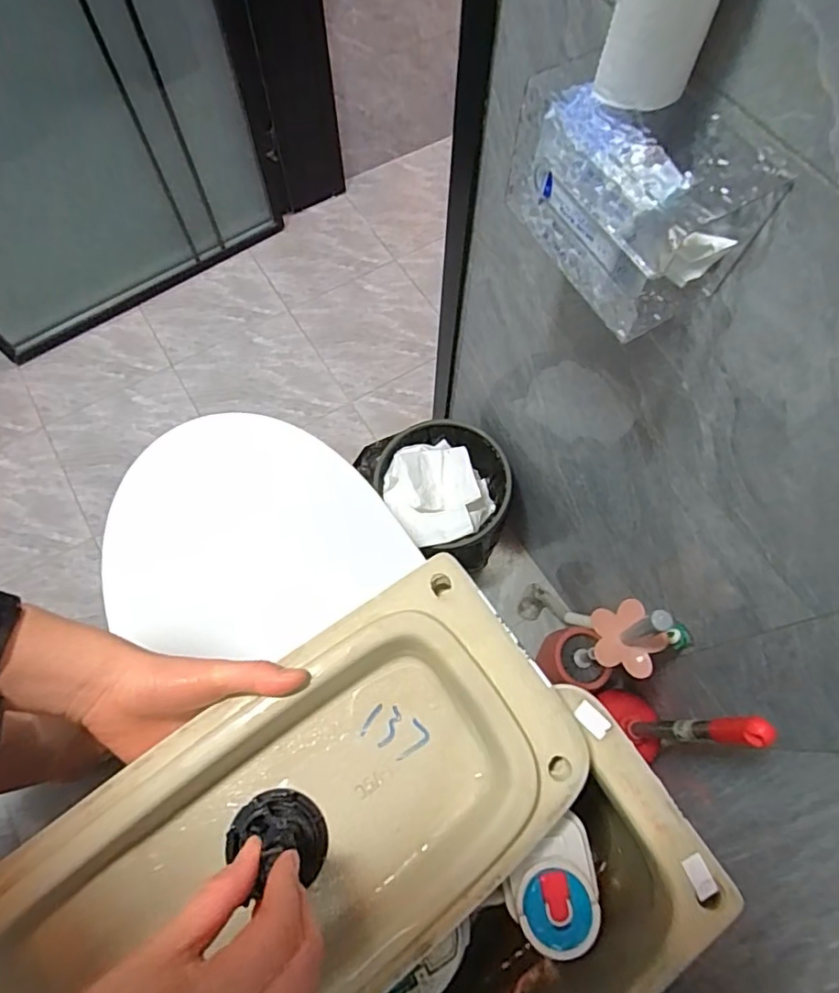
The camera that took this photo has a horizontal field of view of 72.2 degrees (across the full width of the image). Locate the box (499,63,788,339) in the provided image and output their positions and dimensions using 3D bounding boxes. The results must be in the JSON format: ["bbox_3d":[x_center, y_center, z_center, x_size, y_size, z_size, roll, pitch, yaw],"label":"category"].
[{"bbox_3d":[0.153,-0.224,0.435,0.094,0.114,0.175,-34,71,-14],"label":"box"}]

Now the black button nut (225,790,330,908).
[{"bbox_3d":[-0.084,0.202,0.340,0.055,0.017,0.050,0,67,0],"label":"black button nut"}]

